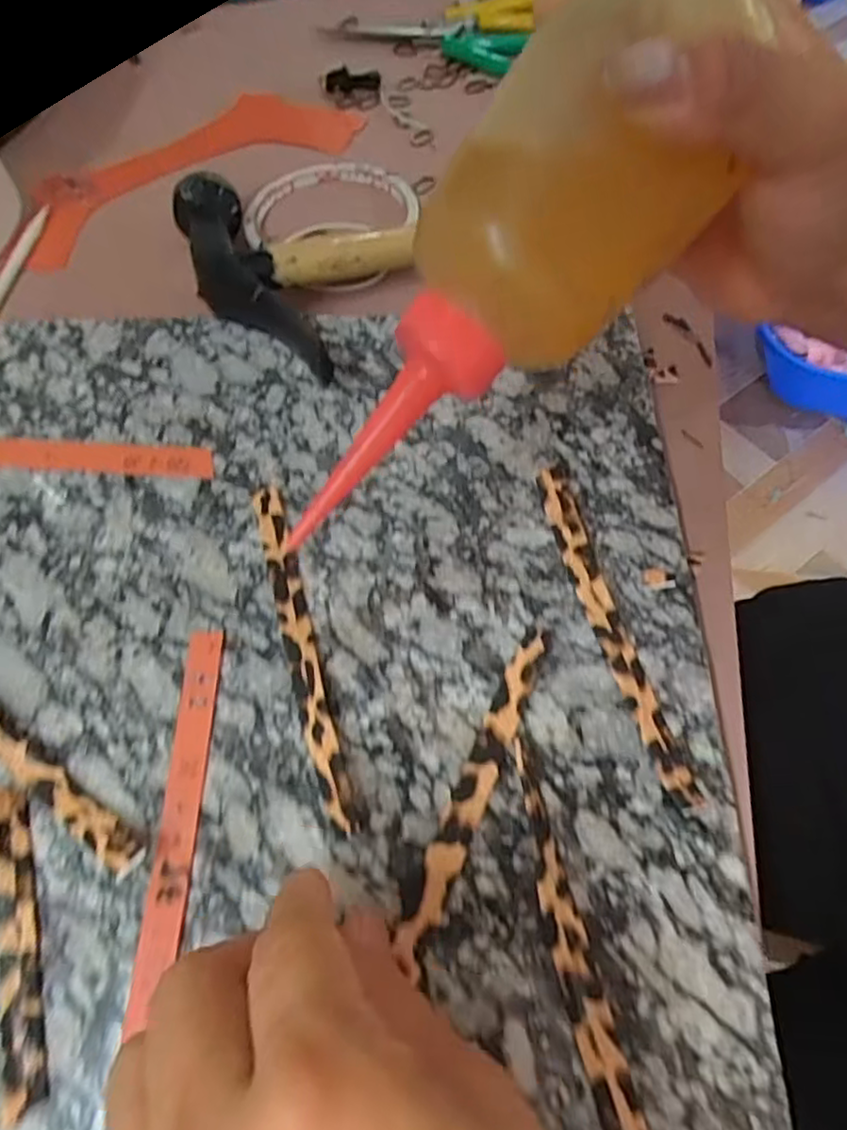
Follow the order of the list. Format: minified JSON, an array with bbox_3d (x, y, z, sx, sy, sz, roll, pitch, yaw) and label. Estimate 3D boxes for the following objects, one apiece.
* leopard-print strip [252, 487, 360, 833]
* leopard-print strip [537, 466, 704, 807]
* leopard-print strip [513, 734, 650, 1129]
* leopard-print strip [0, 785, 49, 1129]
[{"bbox_3d":[-0.044,0.026,0.237,0.011,0.006,0.130,-16,64,-6],"label":"leopard-print strip"},{"bbox_3d":[0.064,0.019,0.235,0.011,0.006,0.126,-15,64,-5],"label":"leopard-print strip"},{"bbox_3d":[0.044,0.116,0.188,0.012,0.006,0.130,-14,64,-4],"label":"leopard-print strip"},{"bbox_3d":[-0.120,0.109,0.197,0.012,0.005,0.087,-18,64,-7],"label":"leopard-print strip"}]

